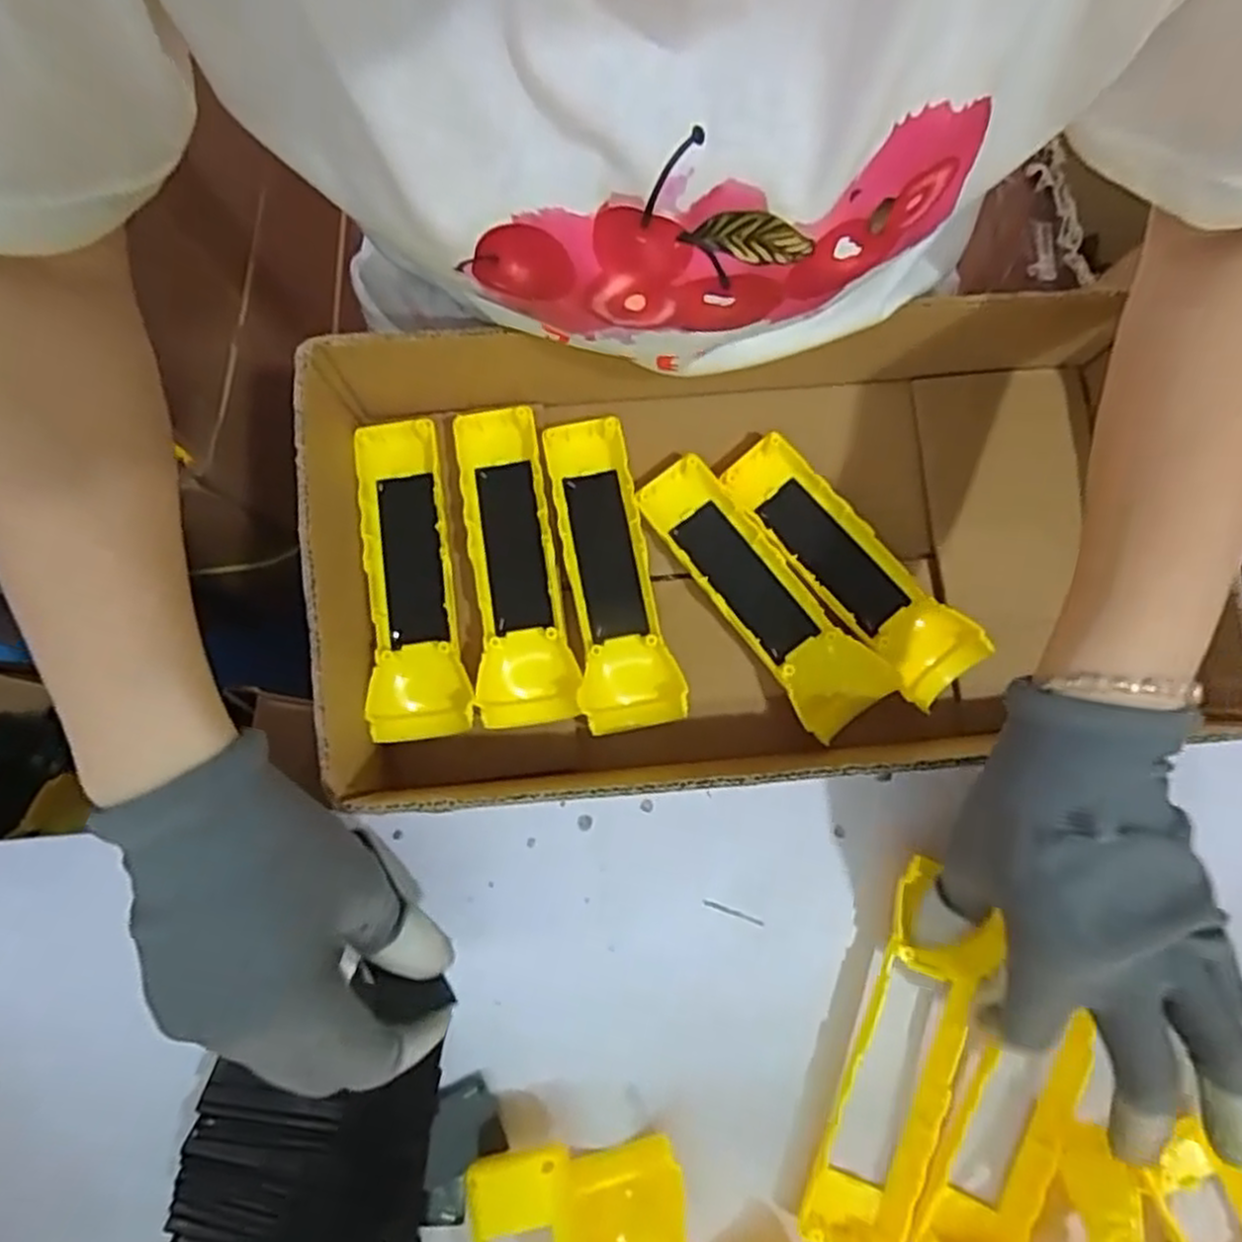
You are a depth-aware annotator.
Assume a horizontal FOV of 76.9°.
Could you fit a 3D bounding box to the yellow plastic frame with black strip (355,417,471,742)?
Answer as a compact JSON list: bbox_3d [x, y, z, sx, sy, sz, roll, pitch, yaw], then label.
[{"bbox_3d":[-0.110,-0.022,0.403,0.046,0.028,0.159,-9,80,-3],"label":"yellow plastic frame with black strip"}]

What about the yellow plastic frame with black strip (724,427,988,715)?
[{"bbox_3d":[0.120,-0.028,0.417,0.046,0.027,0.159,-43,83,-8],"label":"yellow plastic frame with black strip"}]

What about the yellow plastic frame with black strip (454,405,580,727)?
[{"bbox_3d":[-0.054,-0.029,0.402,0.046,0.024,0.162,-6,80,-2],"label":"yellow plastic frame with black strip"}]

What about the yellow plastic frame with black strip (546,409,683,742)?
[{"bbox_3d":[-0.008,-0.026,0.410,0.049,0.023,0.163,-12,80,-3],"label":"yellow plastic frame with black strip"}]

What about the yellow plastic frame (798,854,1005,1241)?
[{"bbox_3d":[0.120,0.189,0.339,0.048,0.028,0.163,17,84,3],"label":"yellow plastic frame"}]

